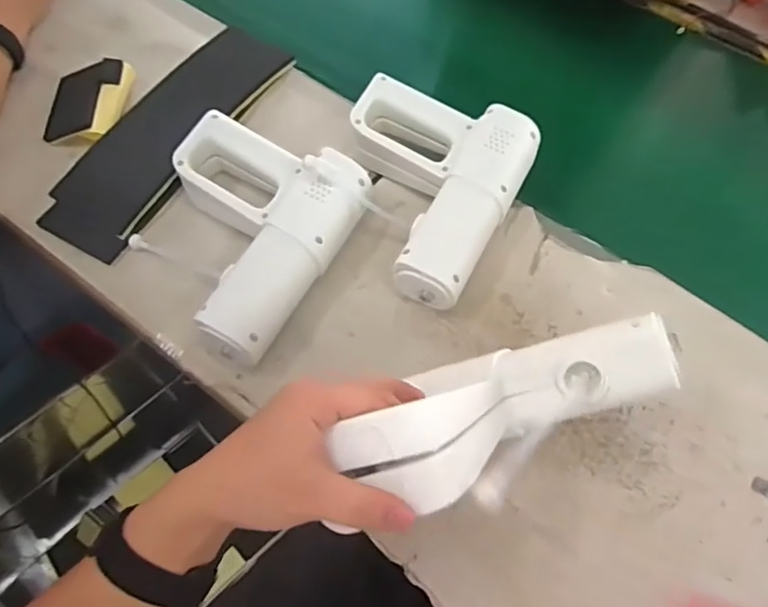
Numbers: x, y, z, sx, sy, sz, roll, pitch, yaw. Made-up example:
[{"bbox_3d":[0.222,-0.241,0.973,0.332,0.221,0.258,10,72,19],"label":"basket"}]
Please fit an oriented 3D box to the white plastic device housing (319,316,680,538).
[{"bbox_3d":[0.076,0.059,0.359,0.218,0.066,0.073,-17,63,-26],"label":"white plastic device housing"}]

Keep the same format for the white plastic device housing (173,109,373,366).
[{"bbox_3d":[-0.134,-0.068,0.544,0.181,0.071,0.209,25,64,11],"label":"white plastic device housing"}]

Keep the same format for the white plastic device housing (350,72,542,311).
[{"bbox_3d":[0.032,-0.116,0.581,0.182,0.070,0.214,26,64,12],"label":"white plastic device housing"}]

